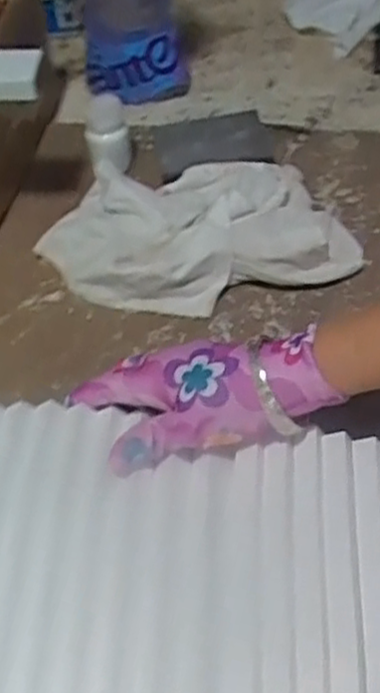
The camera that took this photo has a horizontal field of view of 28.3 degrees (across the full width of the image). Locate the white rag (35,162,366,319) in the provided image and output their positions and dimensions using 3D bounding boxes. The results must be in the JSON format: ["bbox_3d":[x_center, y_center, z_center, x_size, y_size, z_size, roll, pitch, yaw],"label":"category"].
[{"bbox_3d":[0.002,-0.098,0.598,0.244,0.037,0.142,-7,53,-2],"label":"white rag"}]

